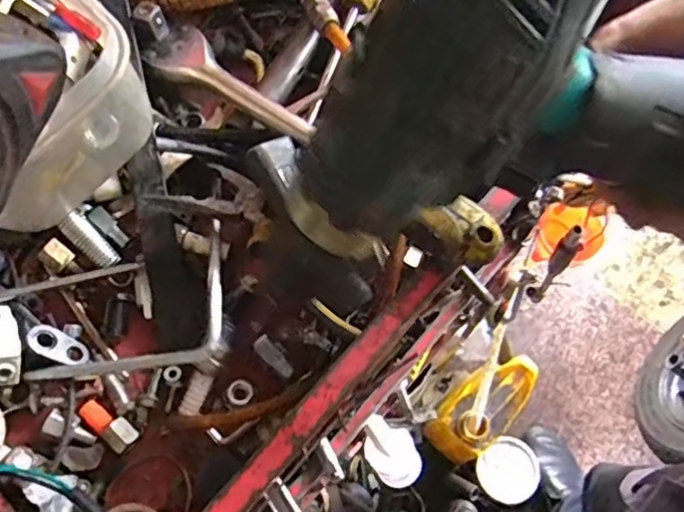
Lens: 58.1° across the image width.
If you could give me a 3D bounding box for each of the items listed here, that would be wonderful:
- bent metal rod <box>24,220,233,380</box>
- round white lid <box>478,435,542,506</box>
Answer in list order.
[{"bbox_3d":[-0.110,0.026,0.322,0.100,0.008,0.075,-8,70,-1],"label":"bent metal rod"},{"bbox_3d":[0.323,0.411,1.181,0.119,0.031,0.116,33,75,13],"label":"round white lid"}]

